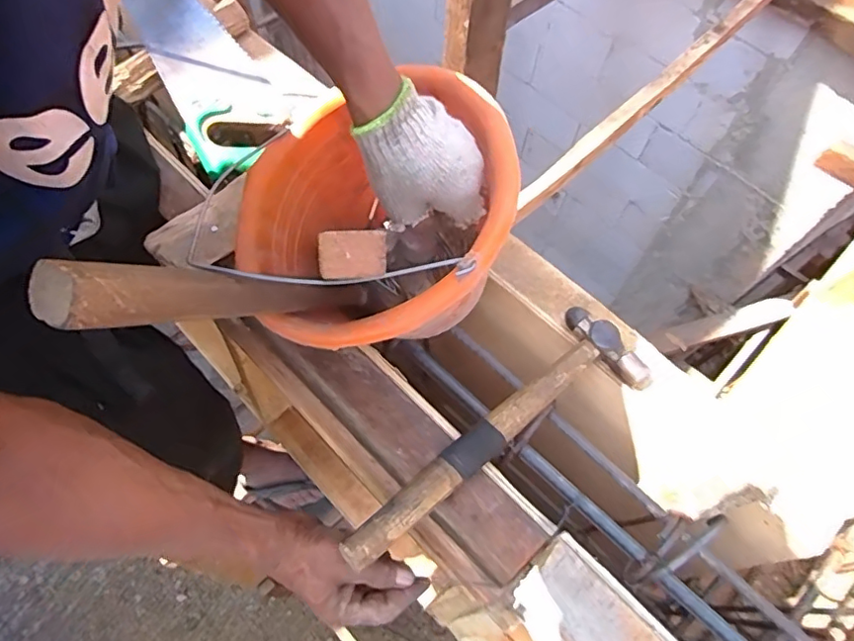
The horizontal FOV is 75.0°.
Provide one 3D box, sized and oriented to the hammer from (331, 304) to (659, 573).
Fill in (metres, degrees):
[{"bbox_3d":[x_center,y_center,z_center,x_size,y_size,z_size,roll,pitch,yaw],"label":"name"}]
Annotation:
[{"bbox_3d":[0.076,0.106,0.495,0.329,0.034,0.093,-39,70,-22],"label":"hammer"}]

